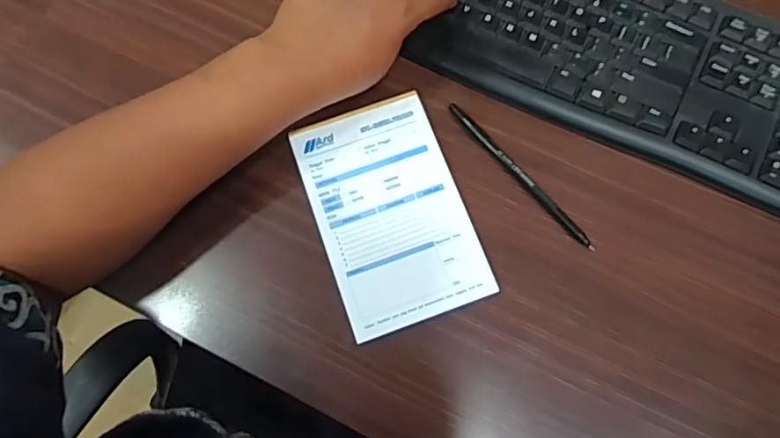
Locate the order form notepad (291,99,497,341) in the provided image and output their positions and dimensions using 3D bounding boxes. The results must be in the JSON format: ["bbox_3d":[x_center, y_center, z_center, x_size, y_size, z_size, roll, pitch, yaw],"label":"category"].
[{"bbox_3d":[-0.001,-0.007,0.390,0.105,0.009,0.169,-20,77,-3],"label":"order form notepad"}]

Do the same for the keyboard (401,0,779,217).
[{"bbox_3d":[0.174,-0.138,0.413,0.426,0.018,0.164,29,79,8],"label":"keyboard"}]

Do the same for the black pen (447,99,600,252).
[{"bbox_3d":[0.098,-0.034,0.396,0.009,0.006,0.149,-41,79,-8],"label":"black pen"}]

